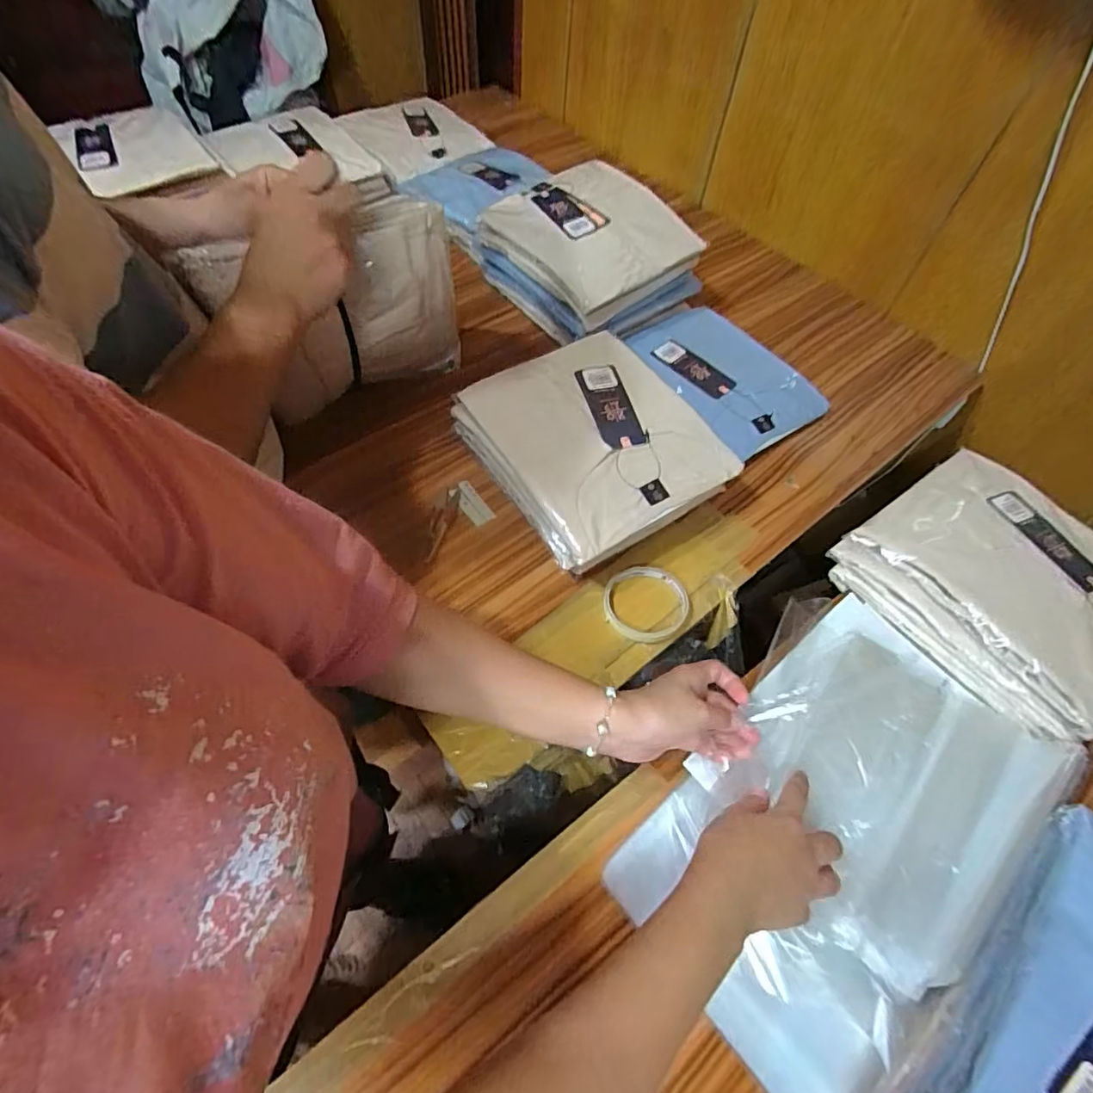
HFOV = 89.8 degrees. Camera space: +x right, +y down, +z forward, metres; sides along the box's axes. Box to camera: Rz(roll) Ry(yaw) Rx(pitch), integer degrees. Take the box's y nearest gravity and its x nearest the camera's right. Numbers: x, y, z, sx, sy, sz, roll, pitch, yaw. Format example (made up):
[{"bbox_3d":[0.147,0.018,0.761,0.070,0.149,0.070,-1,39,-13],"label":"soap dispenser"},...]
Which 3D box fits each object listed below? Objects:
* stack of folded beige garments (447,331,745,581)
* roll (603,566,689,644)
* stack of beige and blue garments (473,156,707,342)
[{"bbox_3d":[0.048,-0.110,0.623,0.209,0.096,0.255,-28,63,-19],"label":"stack of folded beige garments"},{"bbox_3d":[0.103,0.059,0.569,0.085,0.009,0.086,1,57,-1],"label":"roll"},{"bbox_3d":[0.056,-0.417,0.783,0.204,0.120,0.250,-32,63,-20],"label":"stack of beige and blue garments"}]

